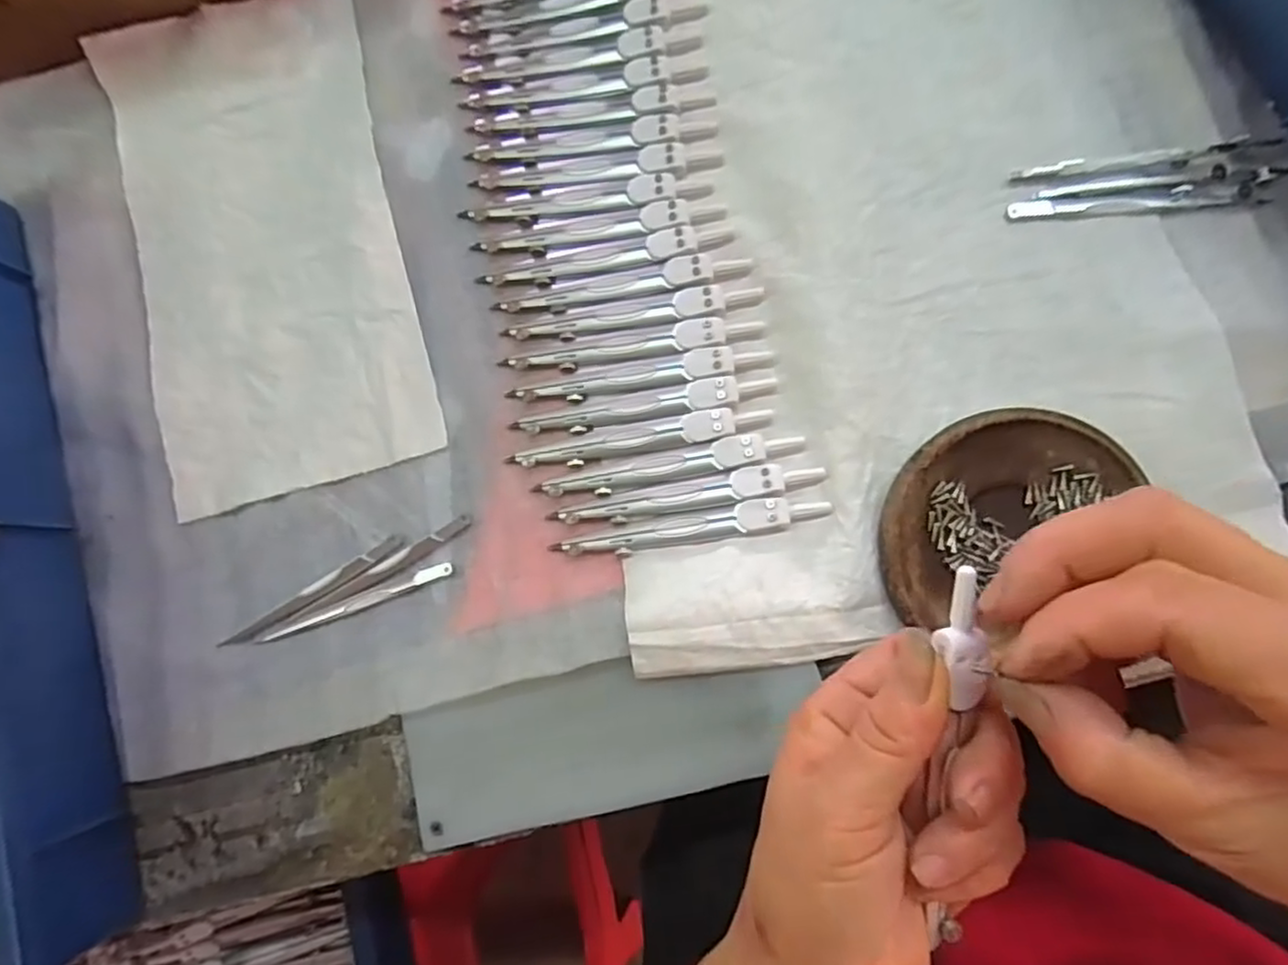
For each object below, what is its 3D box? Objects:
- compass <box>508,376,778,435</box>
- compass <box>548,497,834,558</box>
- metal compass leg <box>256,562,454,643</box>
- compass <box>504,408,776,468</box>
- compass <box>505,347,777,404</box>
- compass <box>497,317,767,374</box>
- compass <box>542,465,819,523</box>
[{"bbox_3d":[0.000,-0.037,0.327,0.126,0.005,0.014,-9,83,6],"label":"compass"},{"bbox_3d":[0.020,0.022,0.315,0.128,0.010,0.015,-10,83,6],"label":"compass"},{"bbox_3d":[-0.145,0.062,0.337,0.107,0.004,0.007,-22,82,5],"label":"metal compass leg"},{"bbox_3d":[-0.002,-0.021,0.326,0.127,0.004,0.013,-10,83,6],"label":"compass"},{"bbox_3d":[-0.002,-0.051,0.329,0.128,0.006,0.013,-9,83,6],"label":"compass"},{"bbox_3d":[-0.006,-0.067,0.331,0.128,0.005,0.014,-8,84,6],"label":"compass"},{"bbox_3d":[0.018,0.006,0.318,0.127,0.009,0.014,-10,83,6],"label":"compass"}]

